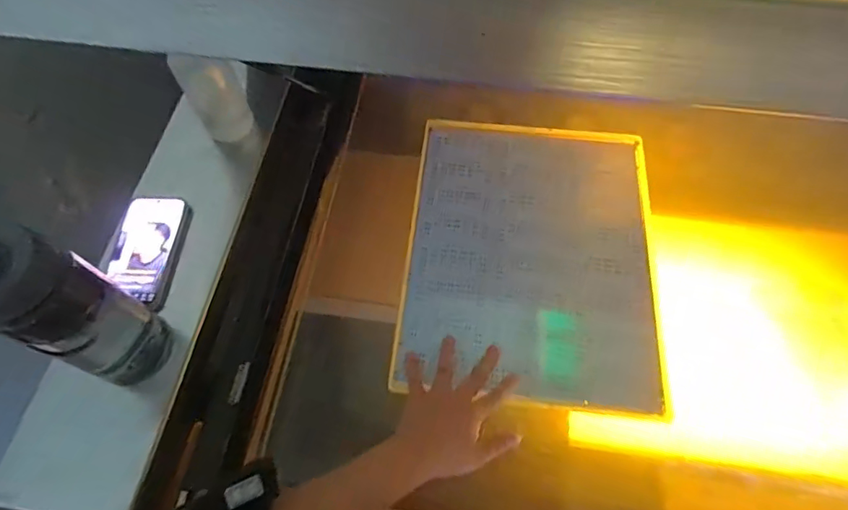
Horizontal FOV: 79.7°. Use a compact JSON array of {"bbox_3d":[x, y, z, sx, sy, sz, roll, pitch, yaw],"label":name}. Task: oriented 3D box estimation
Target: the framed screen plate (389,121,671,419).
[{"bbox_3d":[0.152,-0.012,0.718,0.338,0.031,0.435,6,65,4],"label":"framed screen plate"}]

